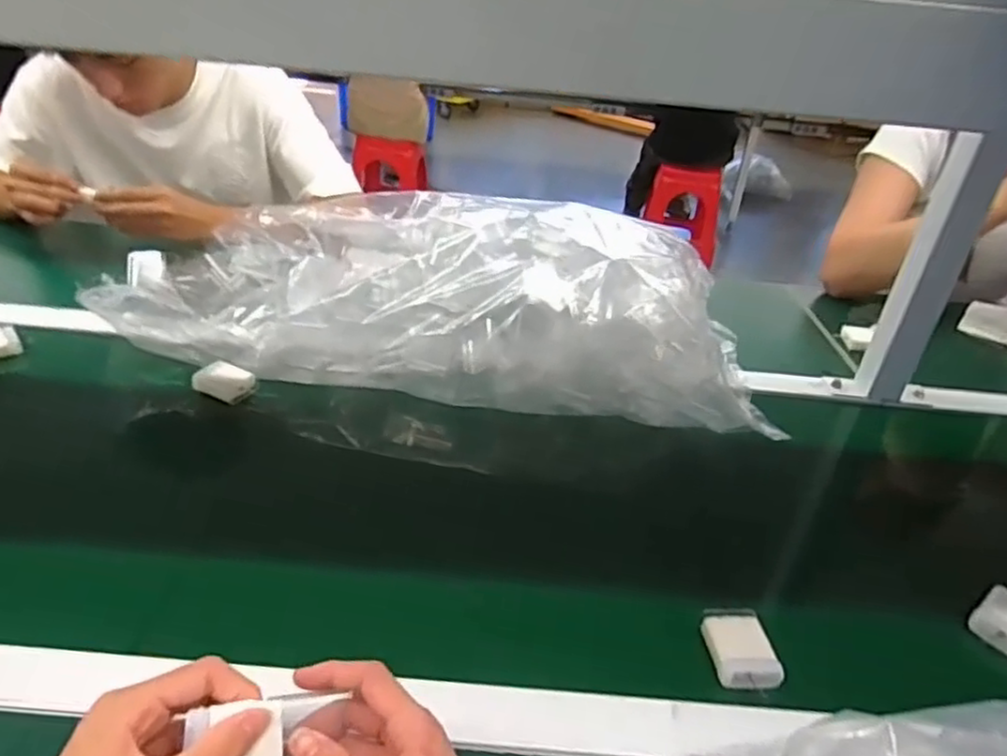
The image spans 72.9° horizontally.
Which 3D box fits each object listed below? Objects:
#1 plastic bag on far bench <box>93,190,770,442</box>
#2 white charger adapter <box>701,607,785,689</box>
[{"bbox_3d":[-0.073,-0.122,0.821,0.706,0.141,0.348,9,31,4],"label":"plastic bag on far bench"},{"bbox_3d":[0.167,0.187,0.481,0.043,0.018,0.061,3,31,-6],"label":"white charger adapter"}]

